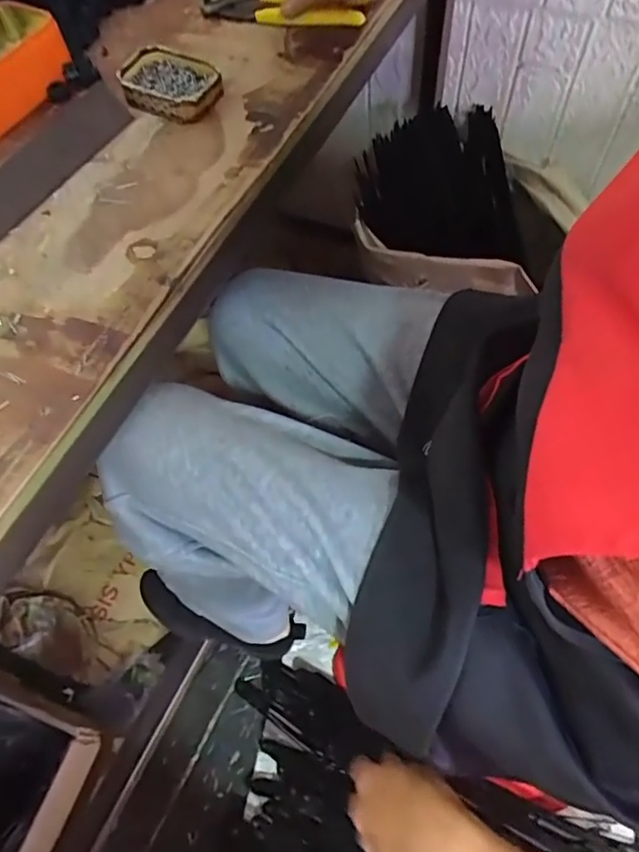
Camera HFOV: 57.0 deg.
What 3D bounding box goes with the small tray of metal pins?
[{"bbox_3d":[-0.134,-0.305,0.522,0.081,0.026,0.061,22,64,14],"label":"small tray of metal pins"}]

